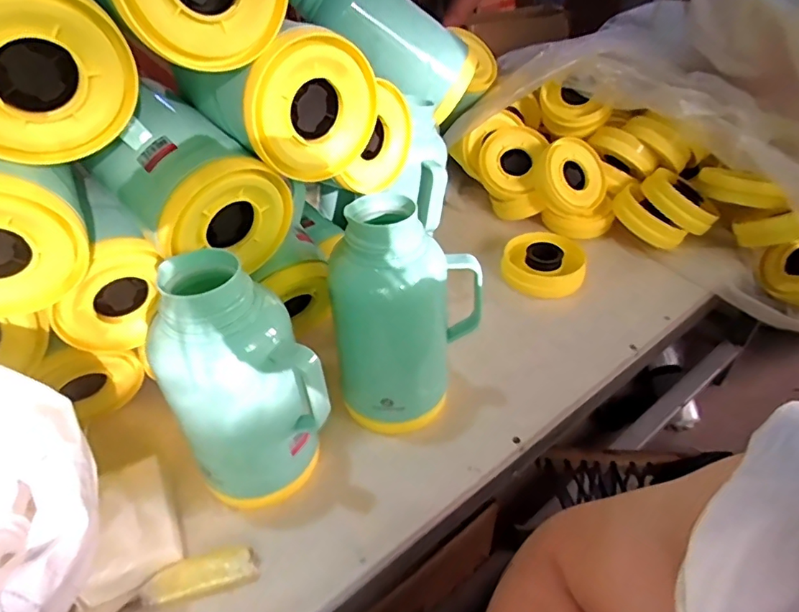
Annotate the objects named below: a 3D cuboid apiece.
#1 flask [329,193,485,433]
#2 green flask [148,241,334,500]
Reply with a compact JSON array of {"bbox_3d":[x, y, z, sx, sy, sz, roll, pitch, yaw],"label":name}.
[{"bbox_3d":[0.006,0.026,0.569,0.149,0.263,0.109,10,43,15],"label":"flask"},{"bbox_3d":[-0.144,0.085,0.498,0.134,0.265,0.096,-11,42,-10],"label":"green flask"}]

